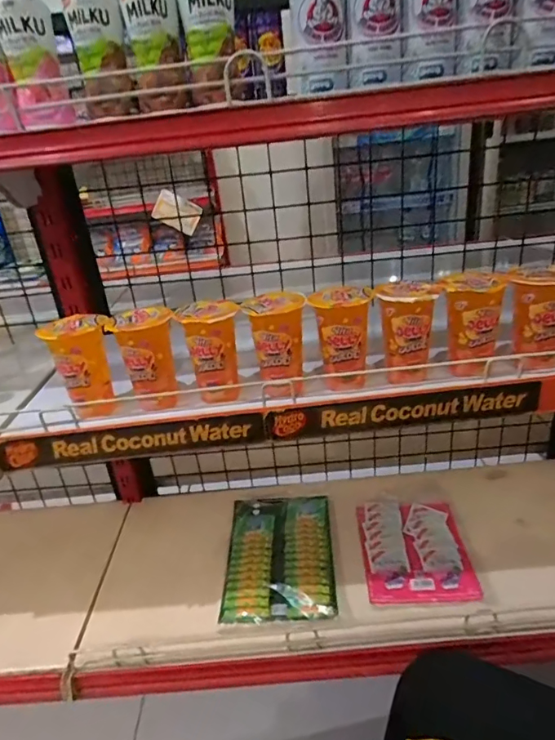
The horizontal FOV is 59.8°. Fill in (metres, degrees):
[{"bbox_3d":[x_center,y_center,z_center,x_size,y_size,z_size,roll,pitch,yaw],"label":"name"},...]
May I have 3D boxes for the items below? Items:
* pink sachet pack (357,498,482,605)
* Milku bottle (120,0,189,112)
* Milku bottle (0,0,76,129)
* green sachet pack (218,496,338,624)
[{"bbox_3d":[0.217,0.285,0.781,0.158,0.022,0.199,-5,26,4],"label":"pink sachet pack"},{"bbox_3d":[-0.123,-0.336,0.471,0.051,0.142,0.056,-9,26,-5],"label":"Milku bottle"},{"bbox_3d":[-0.249,-0.325,0.484,0.054,0.141,0.045,-15,27,-17],"label":"Milku bottle"},{"bbox_3d":[0.004,0.296,0.798,0.170,0.018,0.248,-5,26,4],"label":"green sachet pack"}]

